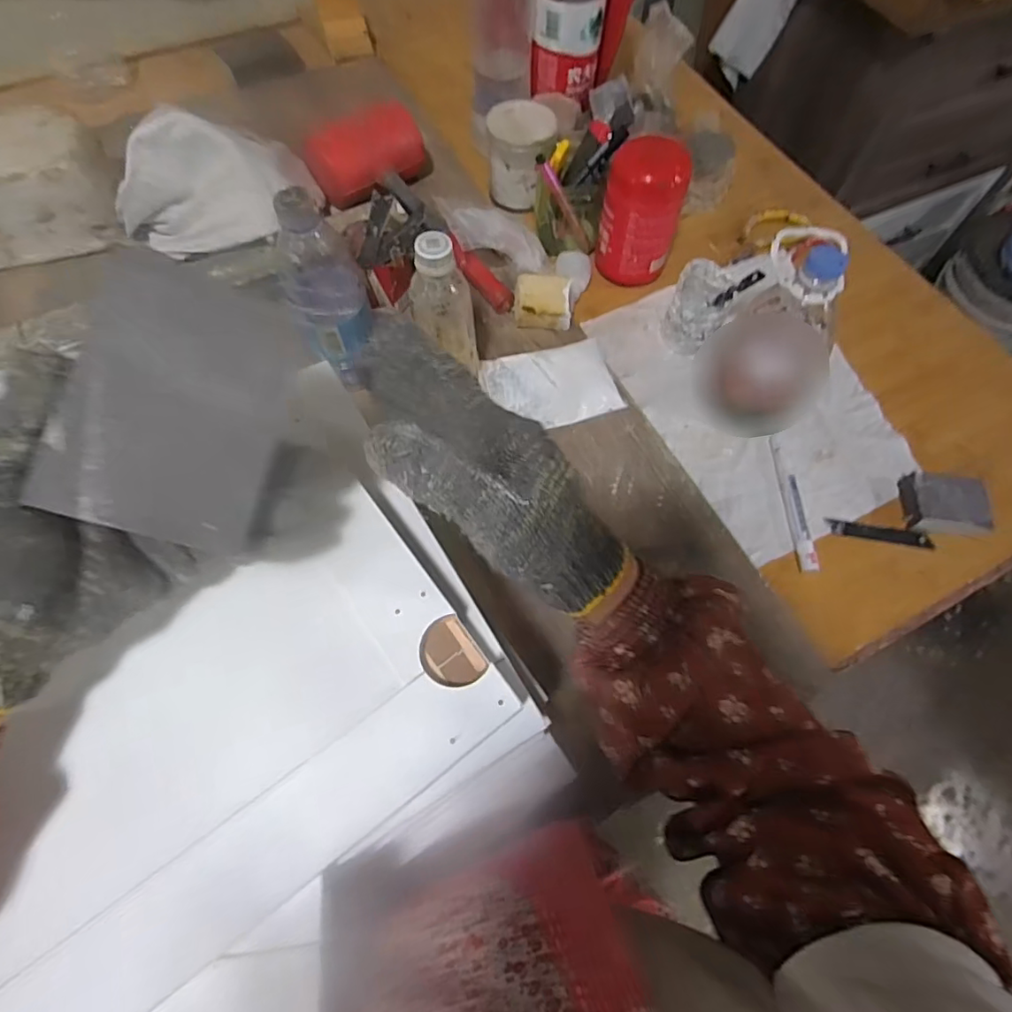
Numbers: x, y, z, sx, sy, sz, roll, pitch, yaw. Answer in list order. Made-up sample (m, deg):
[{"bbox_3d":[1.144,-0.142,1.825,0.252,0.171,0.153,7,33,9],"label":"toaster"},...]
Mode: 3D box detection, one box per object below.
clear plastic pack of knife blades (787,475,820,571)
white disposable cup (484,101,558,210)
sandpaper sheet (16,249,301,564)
[{"bbox_3d":[0.273,0.015,0.522,0.013,0.009,0.094,0,64,0],"label":"clear plastic pack of knife blades"},{"bbox_3d":[0.018,-0.421,0.682,0.080,0.079,0.091,3,64,1],"label":"white disposable cup"},{"bbox_3d":[-0.119,-0.037,0.208,0.067,0.005,0.095,16,91,-32],"label":"sandpaper sheet"}]

